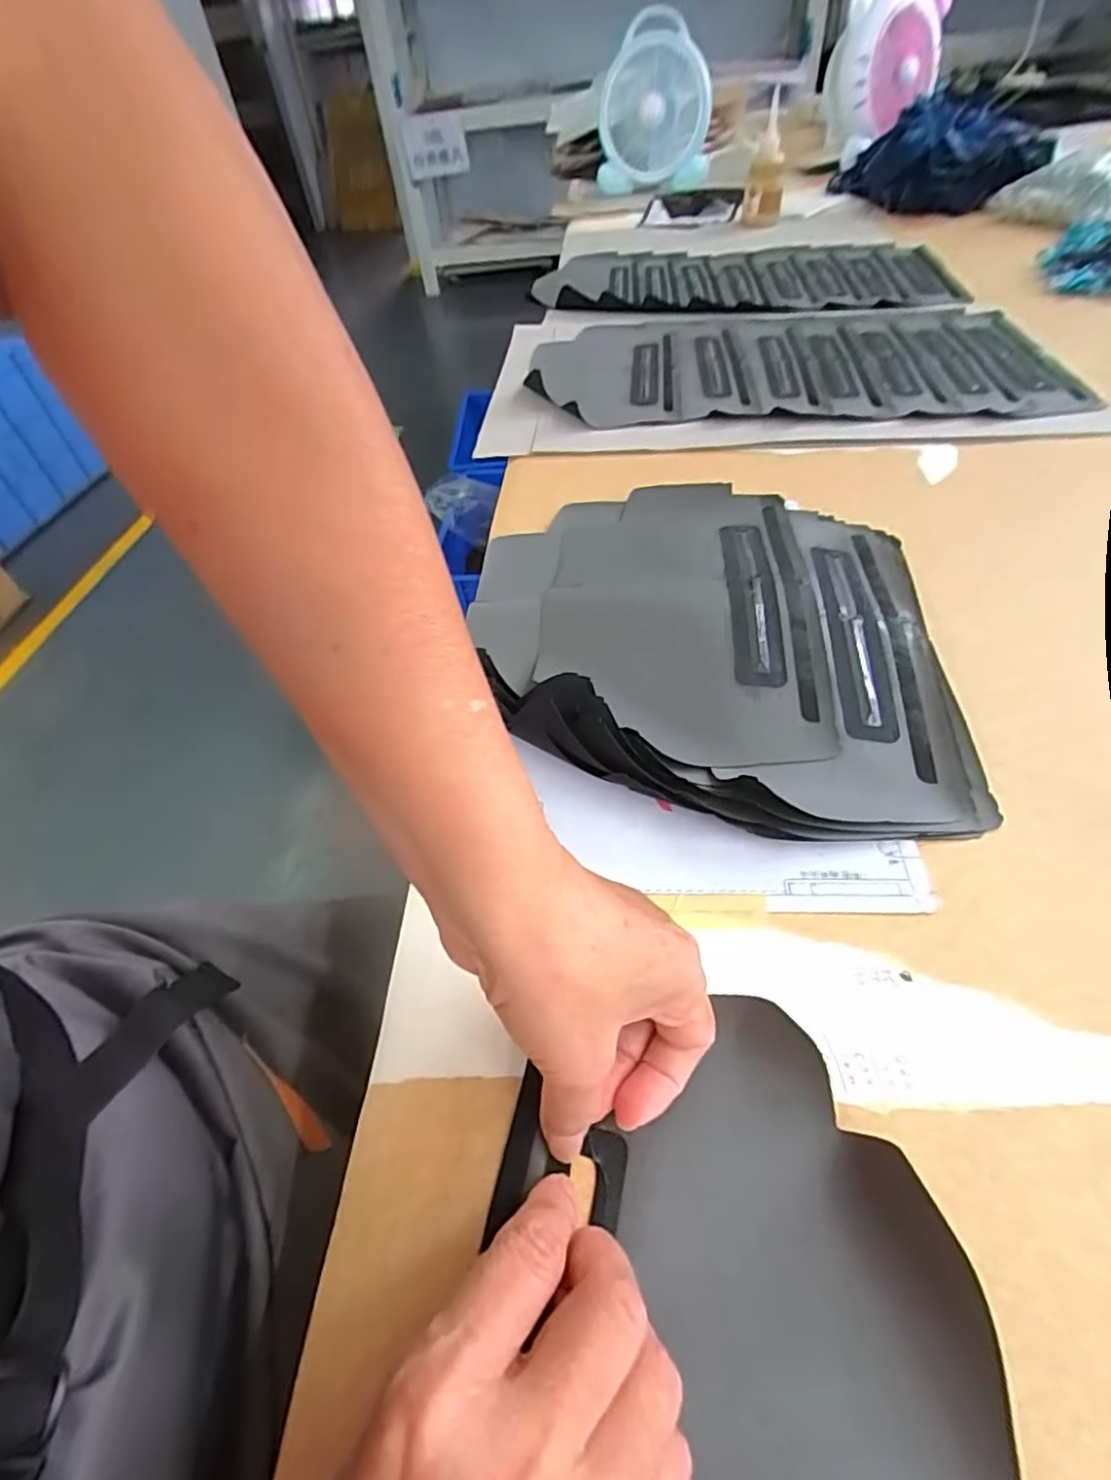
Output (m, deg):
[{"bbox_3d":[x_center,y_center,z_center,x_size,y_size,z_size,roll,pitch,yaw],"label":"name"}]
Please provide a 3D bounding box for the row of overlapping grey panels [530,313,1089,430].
[{"bbox_3d":[0.245,-0.419,0.720,0.540,0.017,0.278,3,50,8],"label":"row of overlapping grey panels"}]

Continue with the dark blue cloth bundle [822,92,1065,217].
[{"bbox_3d":[0.662,-0.989,1.105,0.227,0.126,0.271,-17,50,-9],"label":"dark blue cloth bundle"}]

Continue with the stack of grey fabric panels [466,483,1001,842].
[{"bbox_3d":[0.091,-0.085,0.421,0.294,0.044,0.316,1,49,7],"label":"stack of grey fabric panels"}]

